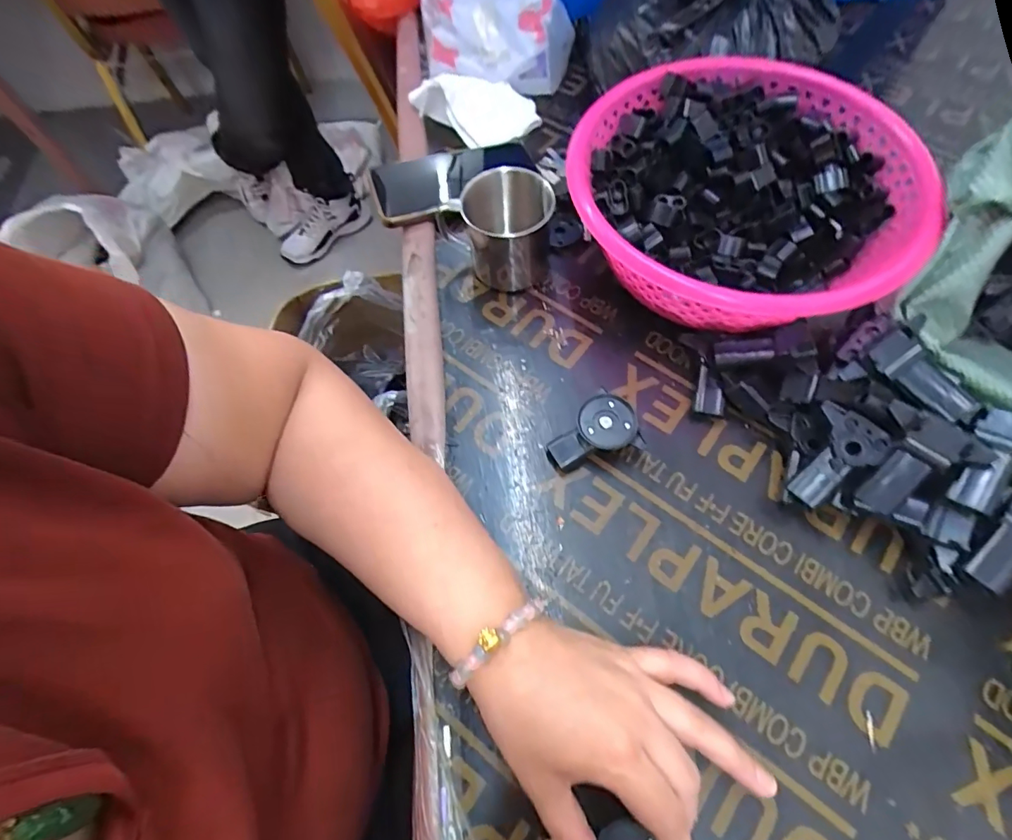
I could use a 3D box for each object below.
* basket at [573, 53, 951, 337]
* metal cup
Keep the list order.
[{"bbox_3d":[0.189,-0.170,0.406,0.254,0.098,0.256,-16,66,-5],"label":"basket"},{"bbox_3d":[0.002,-0.162,0.419,0.072,0.082,0.068,-1,65,2],"label":"metal cup"}]

